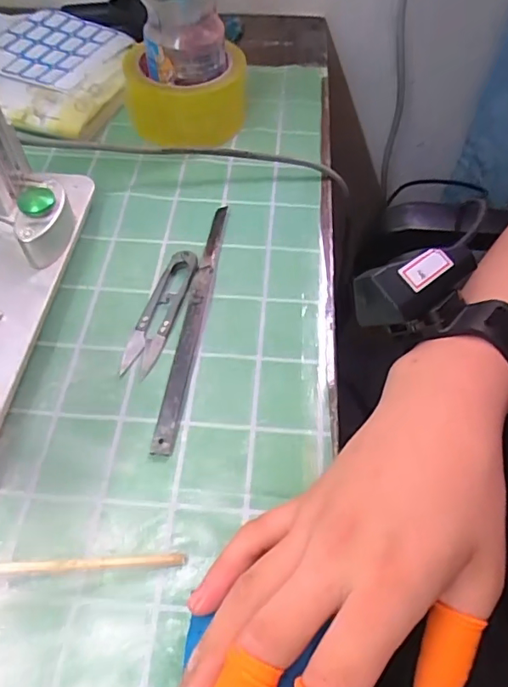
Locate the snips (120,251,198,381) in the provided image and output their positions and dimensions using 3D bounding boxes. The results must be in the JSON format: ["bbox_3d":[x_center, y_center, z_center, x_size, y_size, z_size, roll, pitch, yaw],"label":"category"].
[{"bbox_3d":[-0.062,-0.022,0.341,0.021,0.009,0.097,13,56,9],"label":"snips"}]

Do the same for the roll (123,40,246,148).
[{"bbox_3d":[-0.059,-0.216,0.454,0.098,0.053,0.098,0,55,0],"label":"roll"}]

